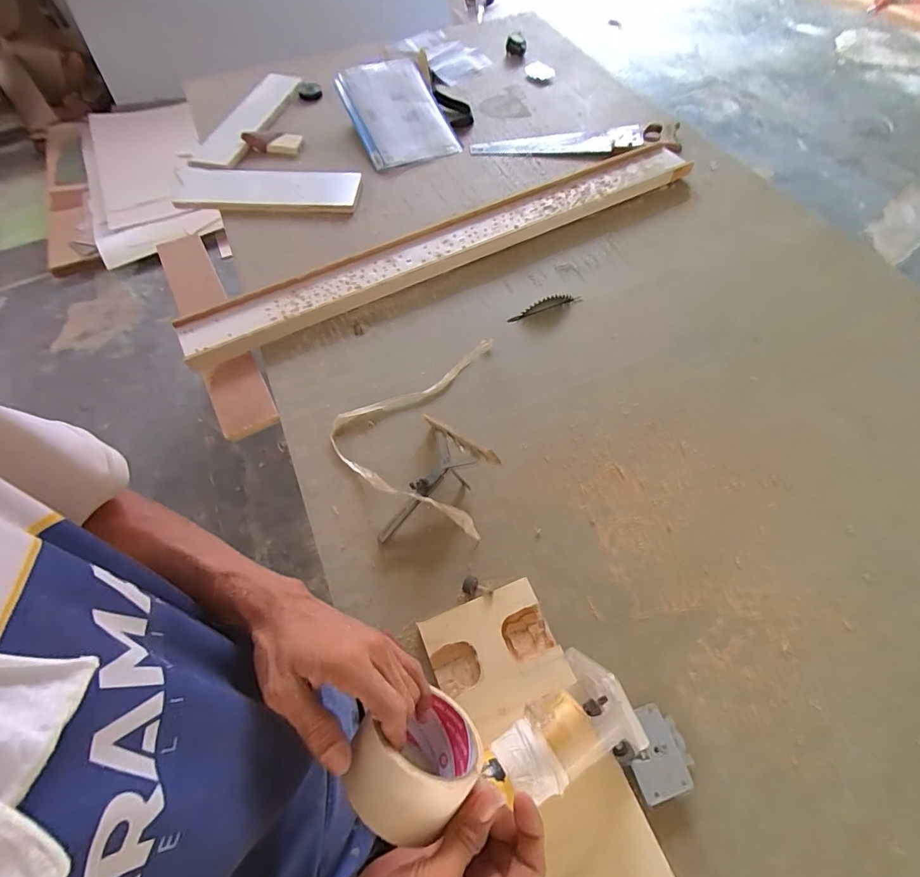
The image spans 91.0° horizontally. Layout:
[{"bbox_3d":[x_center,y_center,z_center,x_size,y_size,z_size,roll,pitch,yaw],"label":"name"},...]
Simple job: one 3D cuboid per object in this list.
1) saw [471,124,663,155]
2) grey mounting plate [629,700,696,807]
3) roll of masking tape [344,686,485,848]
[{"bbox_3d":[0.271,-0.738,1.132,0.465,0.032,0.093,-5,59,-2],"label":"saw"},{"bbox_3d":[0.217,0.345,0.499,0.068,0.013,0.082,-16,60,-8],"label":"grey mounting plate"},{"bbox_3d":[-0.034,0.234,0.335,0.095,0.100,0.052,21,93,-5],"label":"roll of masking tape"}]

